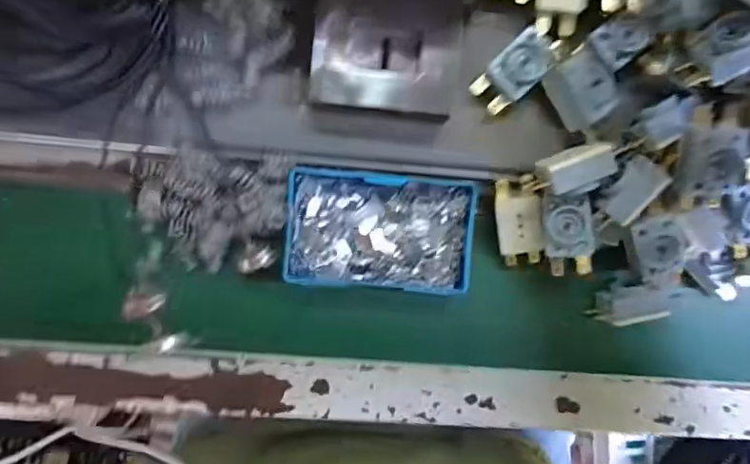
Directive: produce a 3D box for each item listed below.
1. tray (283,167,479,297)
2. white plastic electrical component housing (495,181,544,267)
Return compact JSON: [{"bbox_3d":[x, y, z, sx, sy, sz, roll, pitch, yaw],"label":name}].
[{"bbox_3d":[0.003,0.000,0.342,0.114,0.021,0.072,4,91,-4],"label":"tray"},{"bbox_3d":[0.093,-0.006,0.349,0.029,0.018,0.054,-10,92,-4],"label":"white plastic electrical component housing"}]

